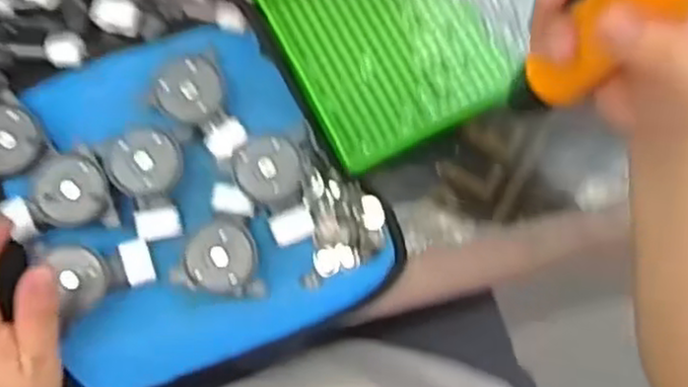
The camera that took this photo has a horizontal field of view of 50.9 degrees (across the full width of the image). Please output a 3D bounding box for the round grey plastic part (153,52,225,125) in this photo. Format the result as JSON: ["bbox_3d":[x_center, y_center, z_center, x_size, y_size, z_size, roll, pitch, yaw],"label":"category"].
[{"bbox_3d":[-0.093,-0.063,0.437,0.040,0.009,0.040,0,81,-2],"label":"round grey plastic part"}]

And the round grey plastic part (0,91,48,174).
[{"bbox_3d":[-0.203,-0.034,0.427,0.041,0.014,0.047,-36,84,-7],"label":"round grey plastic part"}]

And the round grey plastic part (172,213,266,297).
[{"bbox_3d":[-0.071,0.036,0.426,0.050,0.018,0.044,8,81,-1],"label":"round grey plastic part"}]

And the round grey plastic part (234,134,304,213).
[{"bbox_3d":[-0.045,-0.012,0.433,0.039,0.015,0.043,-6,81,-4],"label":"round grey plastic part"}]

